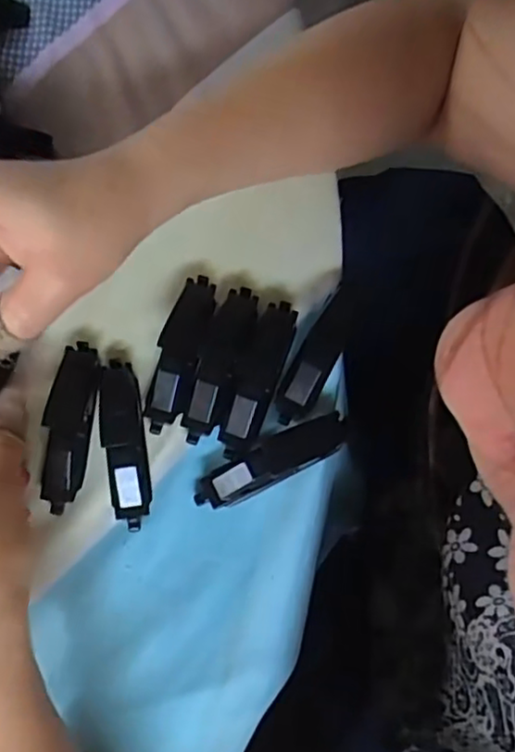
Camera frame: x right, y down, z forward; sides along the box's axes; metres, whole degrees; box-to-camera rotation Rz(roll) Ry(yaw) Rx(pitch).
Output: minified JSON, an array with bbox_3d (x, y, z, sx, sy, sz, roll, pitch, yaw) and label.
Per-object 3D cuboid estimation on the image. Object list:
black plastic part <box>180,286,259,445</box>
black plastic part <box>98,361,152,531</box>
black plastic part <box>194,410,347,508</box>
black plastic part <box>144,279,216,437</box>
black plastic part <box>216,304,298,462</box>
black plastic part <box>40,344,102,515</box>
[{"bbox_3d":[-0.019,-0.007,0.319,0.021,0.013,0.080,16,75,3],"label":"black plastic part"},{"bbox_3d":[-0.064,0.031,0.309,0.020,0.016,0.079,-9,75,-4],"label":"black plastic part"},{"bbox_3d":[0.008,0.040,0.308,0.079,0.015,0.020,-27,77,-8],"label":"black plastic part"},{"bbox_3d":[-0.039,-0.013,0.320,0.020,0.011,0.079,14,75,3],"label":"black plastic part"},{"bbox_3d":[0.000,0.001,0.322,0.021,0.011,0.080,19,75,4],"label":"black plastic part"},{"bbox_3d":[-0.091,0.023,0.312,0.020,0.013,0.080,6,74,1],"label":"black plastic part"}]

